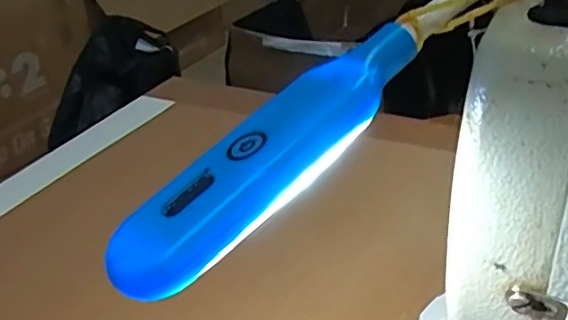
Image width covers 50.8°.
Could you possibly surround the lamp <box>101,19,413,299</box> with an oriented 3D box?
[{"bbox_3d":[-0.002,-0.004,0.151,0.099,0.014,0.022,-42,44,-22],"label":"lamp"}]

